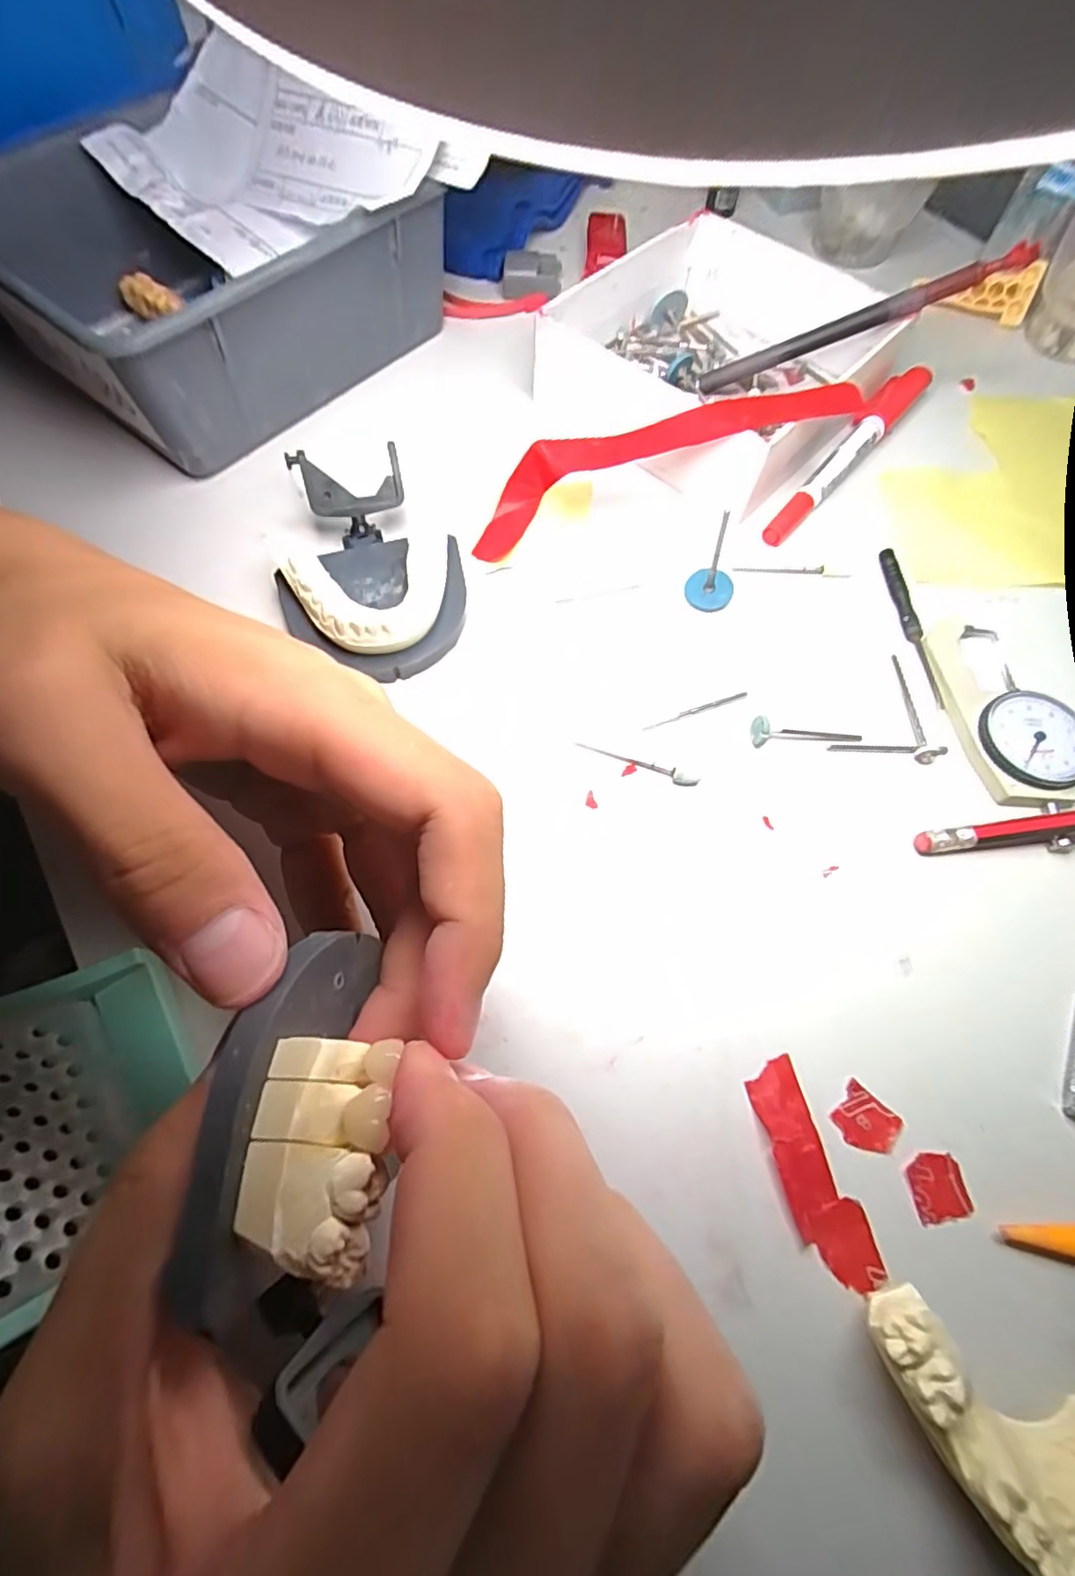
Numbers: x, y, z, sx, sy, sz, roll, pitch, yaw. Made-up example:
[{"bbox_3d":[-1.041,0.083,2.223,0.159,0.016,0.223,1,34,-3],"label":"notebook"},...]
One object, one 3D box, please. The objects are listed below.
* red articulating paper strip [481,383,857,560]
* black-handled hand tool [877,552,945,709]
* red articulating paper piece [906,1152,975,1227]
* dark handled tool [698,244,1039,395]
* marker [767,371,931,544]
[{"bbox_3d":[0.053,-0.133,0.250,0.166,0.029,0.032,-16,67,7],"label":"red articulating paper strip"},{"bbox_3d":[0.152,-0.067,0.246,0.008,0.004,0.076,-3,66,-4],"label":"black-handled hand tool"},{"bbox_3d":[0.111,0.110,0.167,0.014,0.004,0.016,-10,67,-6],"label":"red articulating paper piece"},{"bbox_3d":[0.145,-0.210,0.278,0.138,0.015,0.009,-13,65,16],"label":"dark handled tool"},{"bbox_3d":[0.144,-0.156,0.282,0.015,0.012,0.137,38,70,14],"label":"marker"}]

